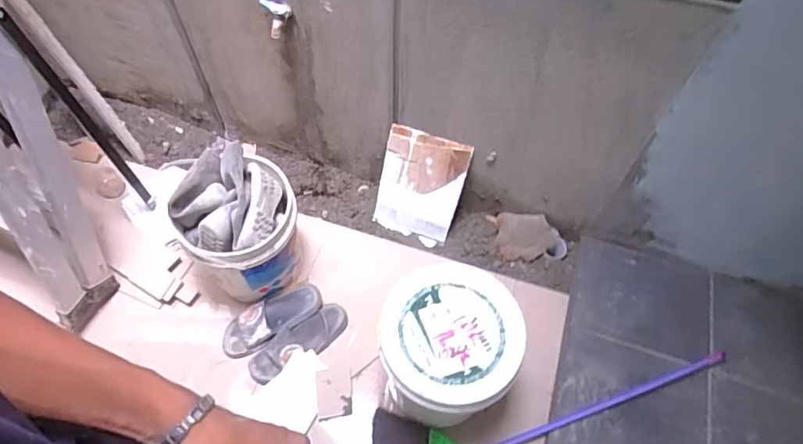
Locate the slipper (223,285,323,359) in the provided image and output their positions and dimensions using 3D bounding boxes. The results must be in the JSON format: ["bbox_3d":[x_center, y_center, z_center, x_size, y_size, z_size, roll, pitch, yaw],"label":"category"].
[{"bbox_3d":[-0.364,0.266,1.425,0.295,0.044,0.123,-31,65,-21],"label":"slipper"}]

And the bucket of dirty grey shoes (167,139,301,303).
[{"bbox_3d":[-0.413,0.008,1.344,0.276,0.378,0.288,1,59,-1],"label":"bucket of dirty grey shoes"}]

